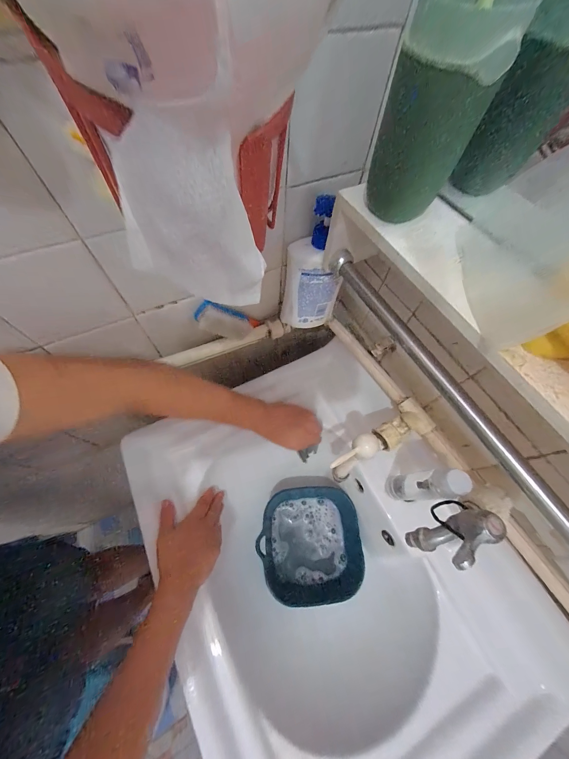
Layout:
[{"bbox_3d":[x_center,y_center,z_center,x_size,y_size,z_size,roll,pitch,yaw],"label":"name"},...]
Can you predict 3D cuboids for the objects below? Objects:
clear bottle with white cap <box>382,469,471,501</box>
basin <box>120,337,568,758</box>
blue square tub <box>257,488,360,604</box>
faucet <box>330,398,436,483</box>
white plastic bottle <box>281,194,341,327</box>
[{"bbox_3d":[0.185,0.146,0.362,0.035,0.155,0.037,-4,66,-4],"label":"clear bottle with white cap"},{"bbox_3d":[0.059,0.280,0.455,0.458,0.172,0.586,-25,68,-12],"label":"basin"},{"bbox_3d":[0.048,0.300,0.498,0.200,0.059,0.183,0,65,-2],"label":"blue square tub"},{"bbox_3d":[0.137,0.082,0.365,0.159,0.067,0.055,-28,69,-14],"label":"faucet"},{"bbox_3d":[0.039,-0.154,0.390,0.086,0.184,0.061,-13,66,-8],"label":"white plastic bottle"}]

